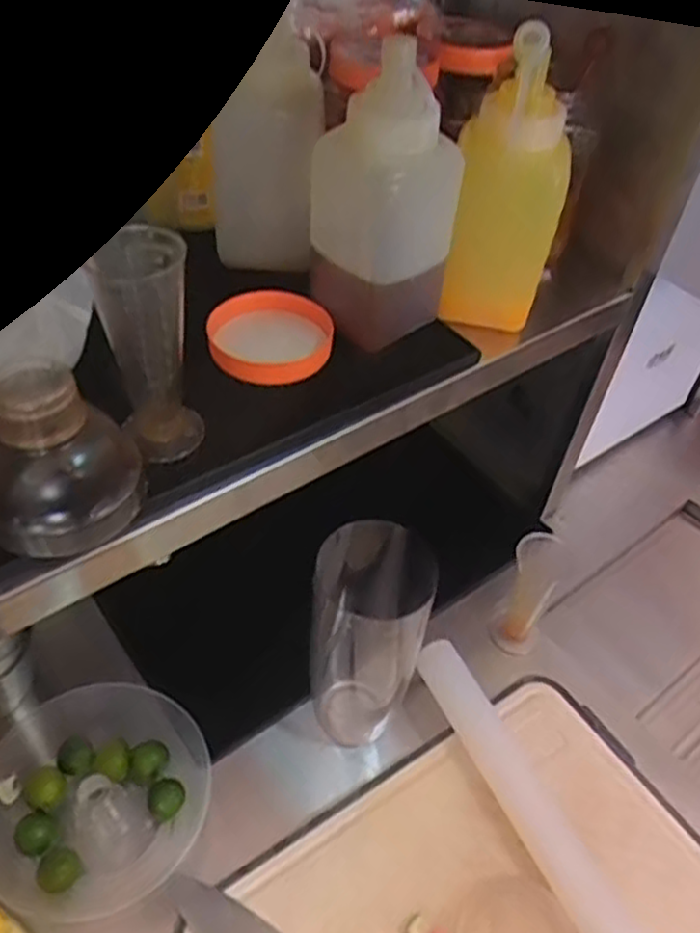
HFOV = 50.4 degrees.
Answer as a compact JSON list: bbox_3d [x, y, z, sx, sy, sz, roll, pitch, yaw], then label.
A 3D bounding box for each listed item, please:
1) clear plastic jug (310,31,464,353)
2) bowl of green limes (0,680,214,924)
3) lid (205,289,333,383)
[{"bbox_3d":[0.026,-0.172,0.488,0.082,0.162,0.072,-31,57,-31],"label":"clear plastic jug"},{"bbox_3d":[-0.193,0.252,0.575,0.155,0.071,0.152,-25,54,-27],"label":"bowl of green limes"},{"bbox_3d":[-0.054,-0.088,0.512,0.083,0.016,0.075,-6,66,-16],"label":"lid"}]

